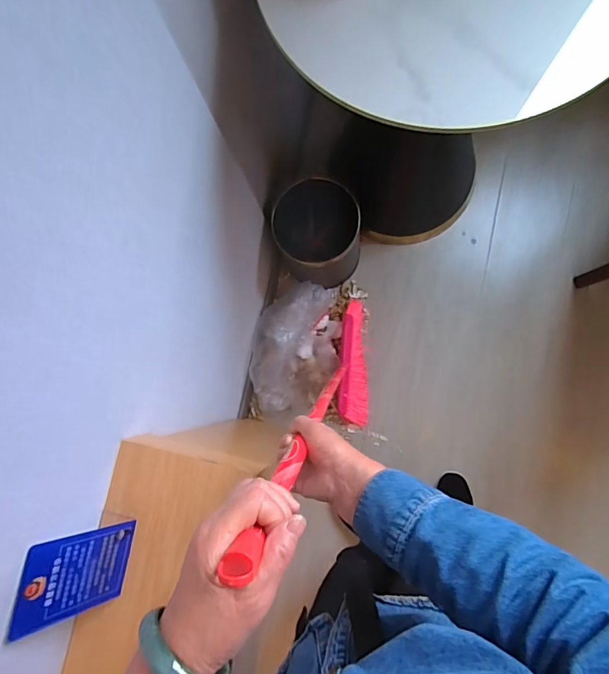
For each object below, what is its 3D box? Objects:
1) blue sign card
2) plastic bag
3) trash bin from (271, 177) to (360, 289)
[{"bbox_3d":[-0.271,0.286,0.525,0.007,0.145,0.096,6,82,27],"label":"blue sign card"},{"bbox_3d":[-0.028,0.031,1.181,0.229,0.100,0.334,1,84,6],"label":"plastic bag"},{"bbox_3d":[0.031,-0.274,1.143,0.213,0.238,0.237,-14,82,4],"label":"trash bin"}]

